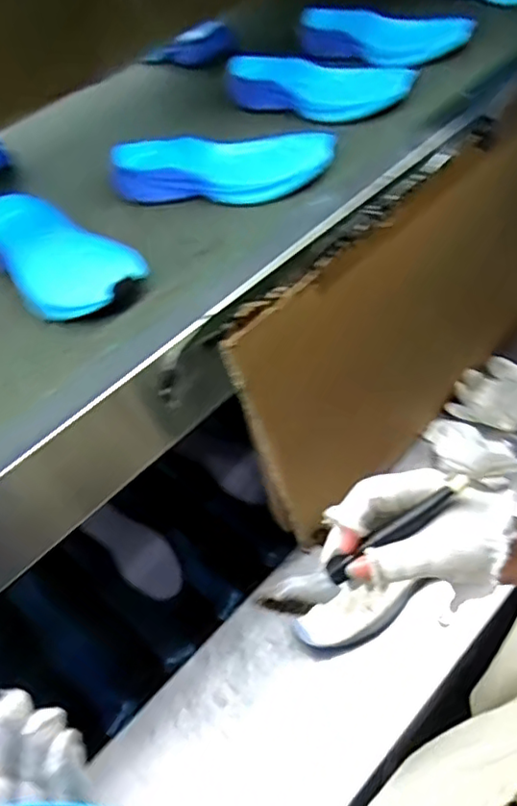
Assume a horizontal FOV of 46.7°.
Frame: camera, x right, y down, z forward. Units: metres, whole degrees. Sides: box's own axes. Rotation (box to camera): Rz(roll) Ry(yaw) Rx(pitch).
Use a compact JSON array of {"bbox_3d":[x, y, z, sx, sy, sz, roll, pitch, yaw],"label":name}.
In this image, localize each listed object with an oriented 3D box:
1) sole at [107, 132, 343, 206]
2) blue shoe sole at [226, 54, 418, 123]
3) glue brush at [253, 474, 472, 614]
[{"bbox_3d":[-0.042,-0.240,0.614,0.231,0.024,0.092,1,65,11],"label":"sole"},{"bbox_3d":[0.067,-0.376,0.704,0.230,0.033,0.087,26,71,26],"label":"blue shoe sole"},{"bbox_3d":[0.064,0.101,0.398,0.142,0.022,0.022,-39,59,14],"label":"glue brush"}]

